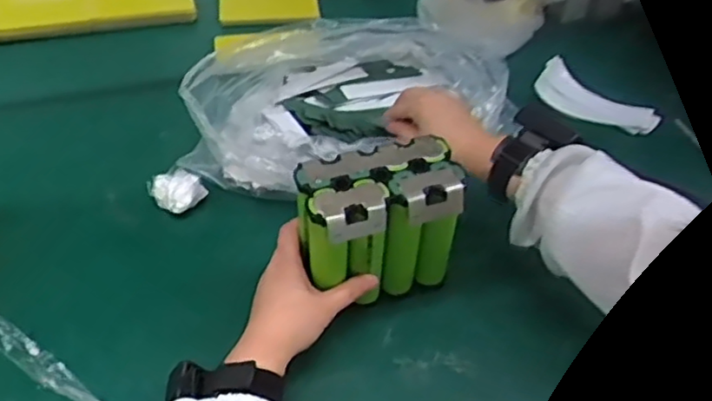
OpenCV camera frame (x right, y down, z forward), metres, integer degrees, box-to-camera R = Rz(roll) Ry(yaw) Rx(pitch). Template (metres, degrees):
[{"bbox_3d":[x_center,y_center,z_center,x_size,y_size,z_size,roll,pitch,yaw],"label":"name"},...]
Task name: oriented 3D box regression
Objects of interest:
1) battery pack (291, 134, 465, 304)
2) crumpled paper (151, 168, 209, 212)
[{"bbox_3d":[0.019,0.024,0.600,0.135,0.130,0.076,-13,49,-14],"label":"battery pack"},{"bbox_3d":[-0.192,-0.012,0.715,0.049,0.033,0.047,35,54,26],"label":"crumpled paper"}]

